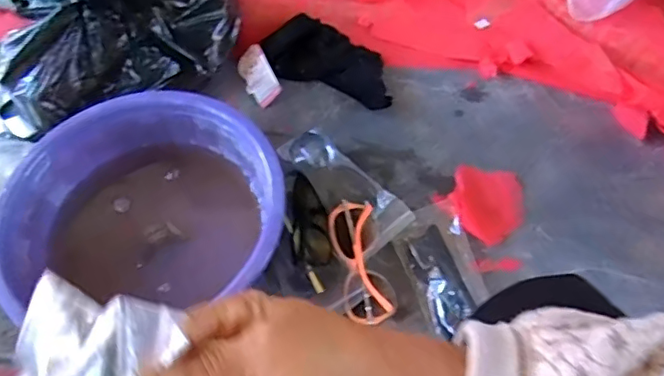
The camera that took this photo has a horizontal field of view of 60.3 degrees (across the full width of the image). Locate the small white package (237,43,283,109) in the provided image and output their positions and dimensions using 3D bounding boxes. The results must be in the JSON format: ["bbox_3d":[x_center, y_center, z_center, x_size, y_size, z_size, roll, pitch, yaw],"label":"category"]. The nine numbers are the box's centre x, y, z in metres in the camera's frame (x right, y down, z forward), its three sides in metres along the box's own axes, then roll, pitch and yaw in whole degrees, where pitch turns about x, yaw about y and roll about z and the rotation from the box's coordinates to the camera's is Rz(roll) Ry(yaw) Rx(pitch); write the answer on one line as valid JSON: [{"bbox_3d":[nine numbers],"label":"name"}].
[{"bbox_3d":[-0.102,-0.155,0.783,0.049,0.008,0.088,-39,69,27],"label":"small white package"}]

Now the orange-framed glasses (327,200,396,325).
[{"bbox_3d":[0.031,0.080,0.625,0.053,0.033,0.135,-11,60,-3],"label":"orange-framed glasses"}]

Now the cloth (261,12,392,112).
[{"bbox_3d":[0.001,-0.171,0.770,0.195,0.036,0.100,28,65,18],"label":"cloth"}]

